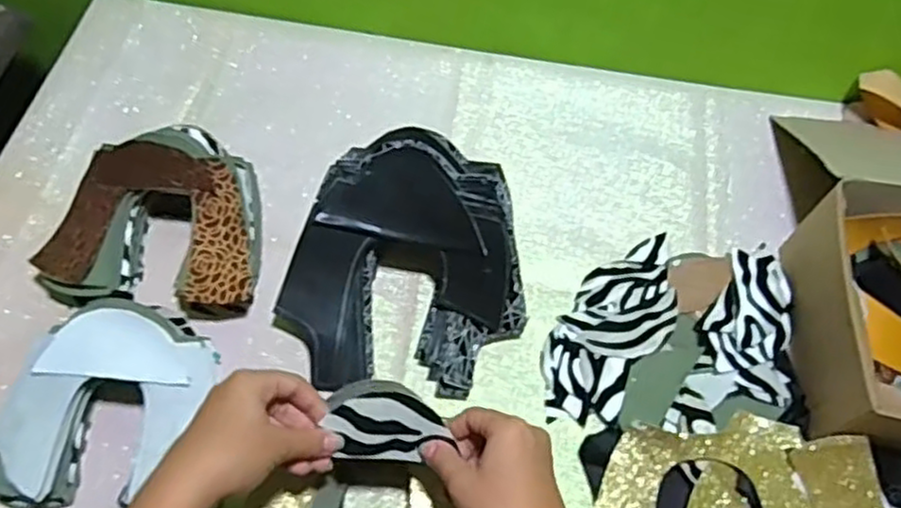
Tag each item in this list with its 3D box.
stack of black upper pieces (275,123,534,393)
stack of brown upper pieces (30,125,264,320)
[{"bbox_3d":[-0.028,0.000,0.607,0.197,0.092,0.228,17,62,7],"label":"stack of black upper pieces"},{"bbox_3d":[-0.256,-0.037,0.624,0.179,0.084,0.159,5,61,1],"label":"stack of brown upper pieces"}]

